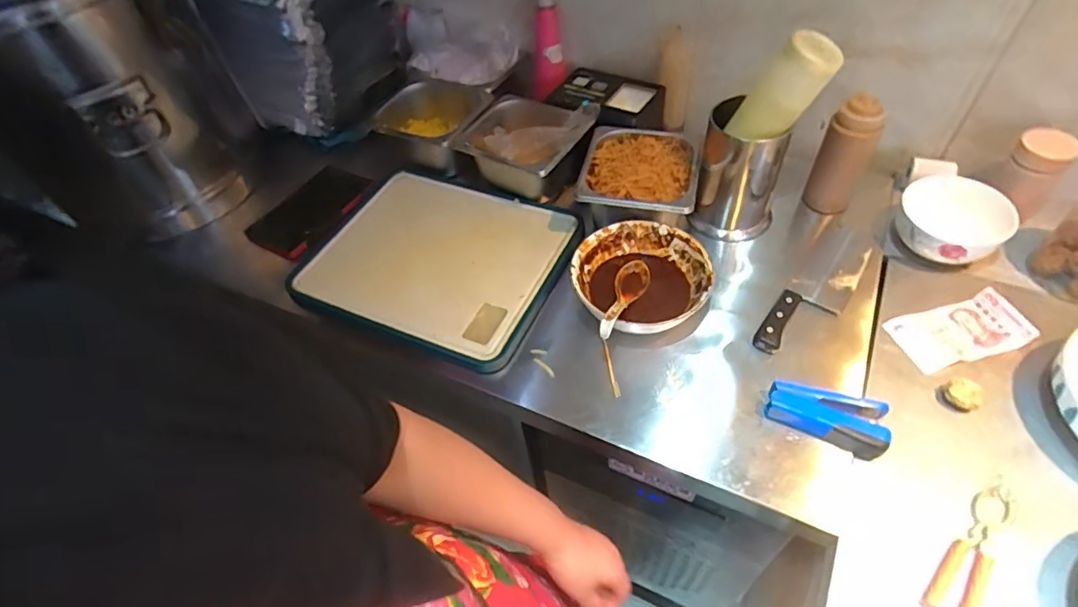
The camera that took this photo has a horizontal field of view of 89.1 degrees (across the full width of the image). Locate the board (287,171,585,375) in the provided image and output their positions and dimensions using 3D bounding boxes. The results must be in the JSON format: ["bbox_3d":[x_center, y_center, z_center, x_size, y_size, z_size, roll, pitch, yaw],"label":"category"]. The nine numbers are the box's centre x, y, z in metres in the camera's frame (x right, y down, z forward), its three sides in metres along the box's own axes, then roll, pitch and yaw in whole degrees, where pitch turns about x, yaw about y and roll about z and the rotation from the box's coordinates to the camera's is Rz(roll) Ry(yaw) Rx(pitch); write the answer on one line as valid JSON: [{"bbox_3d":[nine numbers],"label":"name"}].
[{"bbox_3d":[-0.154,-0.077,0.815,0.387,0.028,0.299,18,56,17],"label":"board"}]

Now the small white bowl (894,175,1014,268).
[{"bbox_3d":[0.565,-0.111,0.757,0.125,0.080,0.127,-2,52,3],"label":"small white bowl"}]

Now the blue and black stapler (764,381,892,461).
[{"bbox_3d":[0.321,0.125,0.612,0.123,0.034,0.055,18,55,17],"label":"blue and black stapler"}]

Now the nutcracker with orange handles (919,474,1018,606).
[{"bbox_3d":[0.421,0.232,0.527,0.040,0.014,0.170,35,60,28],"label":"nutcracker with orange handles"}]

